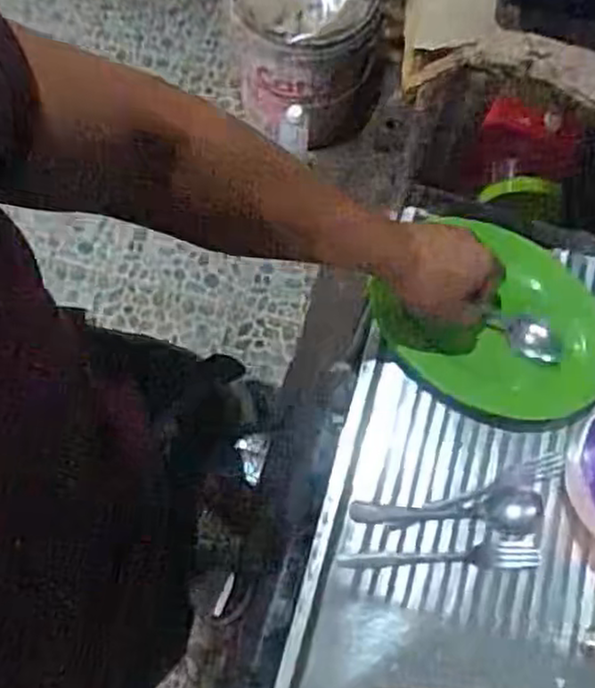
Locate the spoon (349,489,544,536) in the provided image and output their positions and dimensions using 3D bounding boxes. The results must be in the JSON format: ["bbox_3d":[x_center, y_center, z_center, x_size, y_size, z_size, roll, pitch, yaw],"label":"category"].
[{"bbox_3d":[0.134,0.149,0.628,0.170,0.016,0.037,2,71,-1],"label":"spoon"}]

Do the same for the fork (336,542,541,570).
[{"bbox_3d":[0.126,0.189,0.623,0.177,0.008,0.023,0,71,-2],"label":"fork"}]

